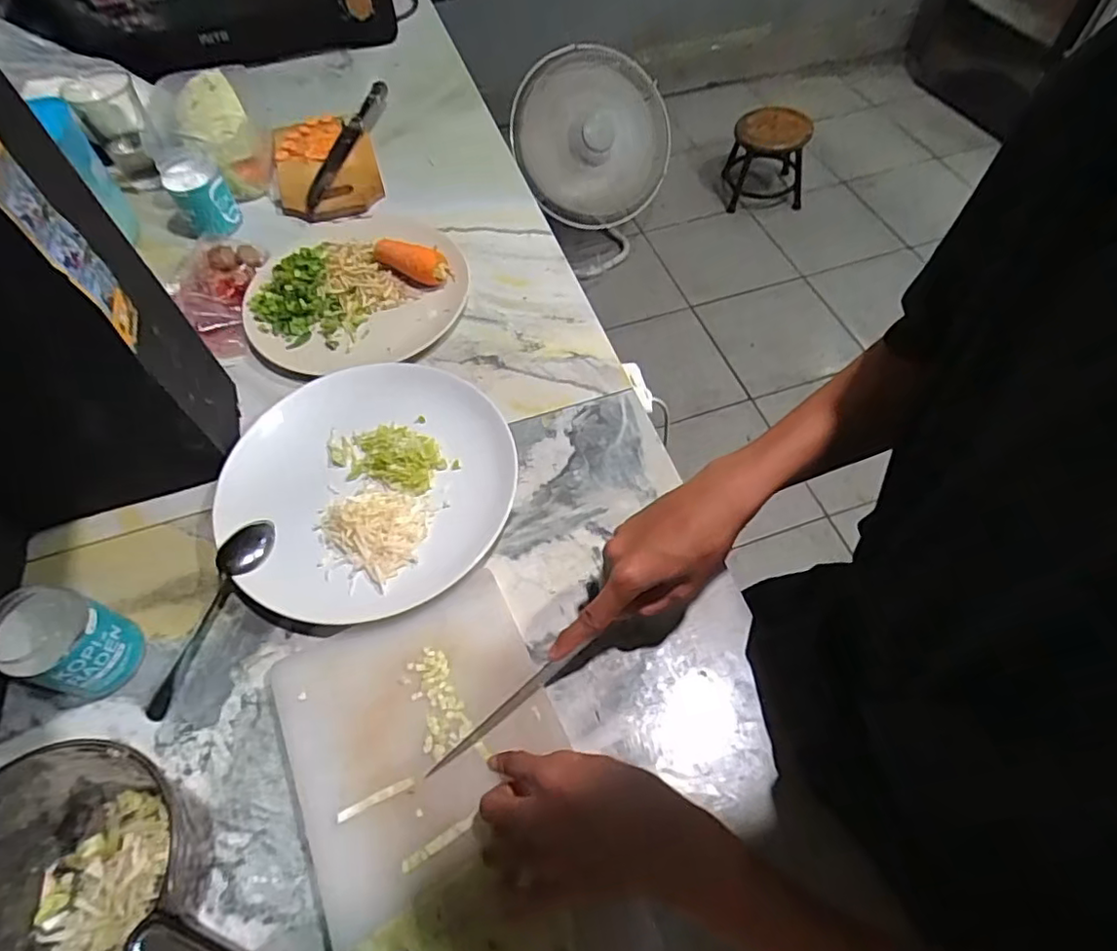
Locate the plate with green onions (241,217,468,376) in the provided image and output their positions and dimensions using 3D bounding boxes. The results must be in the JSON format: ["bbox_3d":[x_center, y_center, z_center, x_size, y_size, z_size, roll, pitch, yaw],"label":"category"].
[{"bbox_3d":[-0.231,-0.225,0.698,0.242,0.041,0.252,-1,58,1],"label":"plate with green onions"}]

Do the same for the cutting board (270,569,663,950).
[{"bbox_3d":[-0.081,0.228,0.434,0.187,0.014,0.286,-23,60,-12],"label":"cutting board"}]

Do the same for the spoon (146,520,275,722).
[{"bbox_3d":[-0.290,0.111,0.504,0.031,0.025,0.170,15,60,11],"label":"spoon"}]

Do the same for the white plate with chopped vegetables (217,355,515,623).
[{"bbox_3d":[-0.171,0.008,0.557,0.255,0.035,0.249,-1,58,1],"label":"white plate with chopped vegetables"}]

